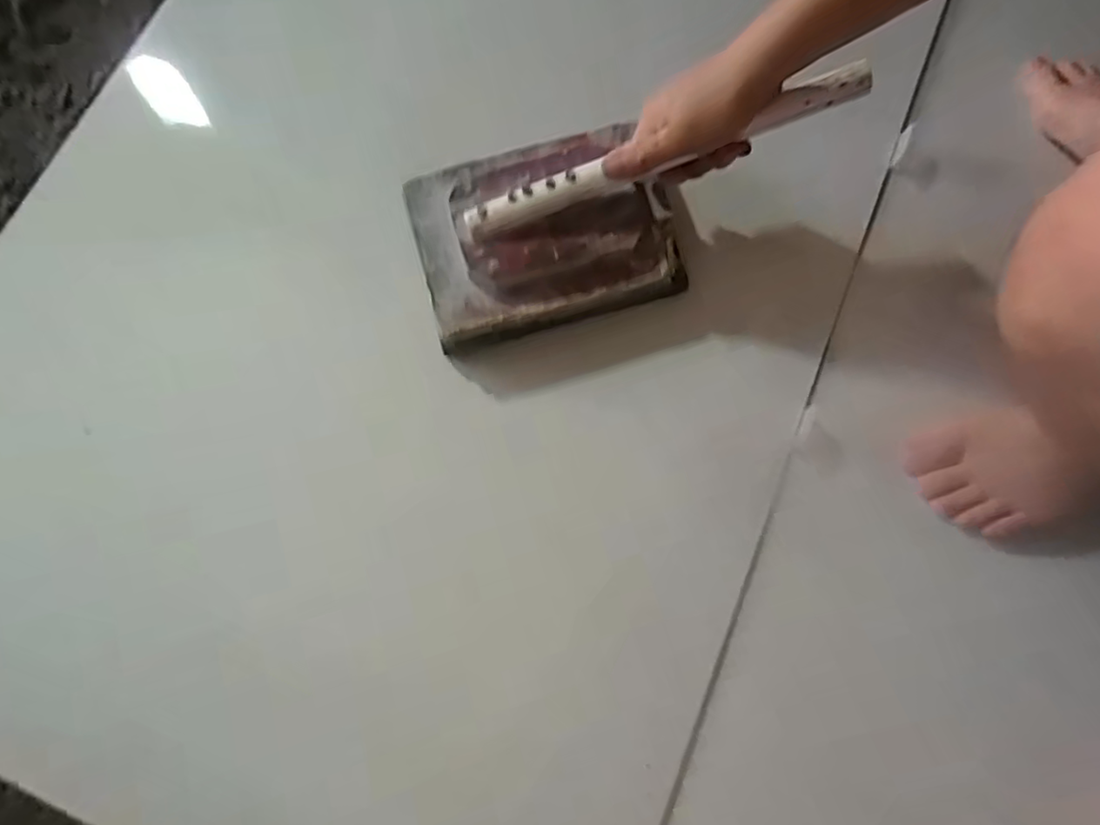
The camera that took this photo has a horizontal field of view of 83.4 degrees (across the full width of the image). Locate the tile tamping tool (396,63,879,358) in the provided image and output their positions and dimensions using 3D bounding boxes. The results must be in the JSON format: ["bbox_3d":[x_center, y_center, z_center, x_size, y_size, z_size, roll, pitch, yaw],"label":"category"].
[{"bbox_3d":[0.068,-0.177,0.517,0.363,0.058,0.157,-17,89,6],"label":"tile tamping tool"}]

